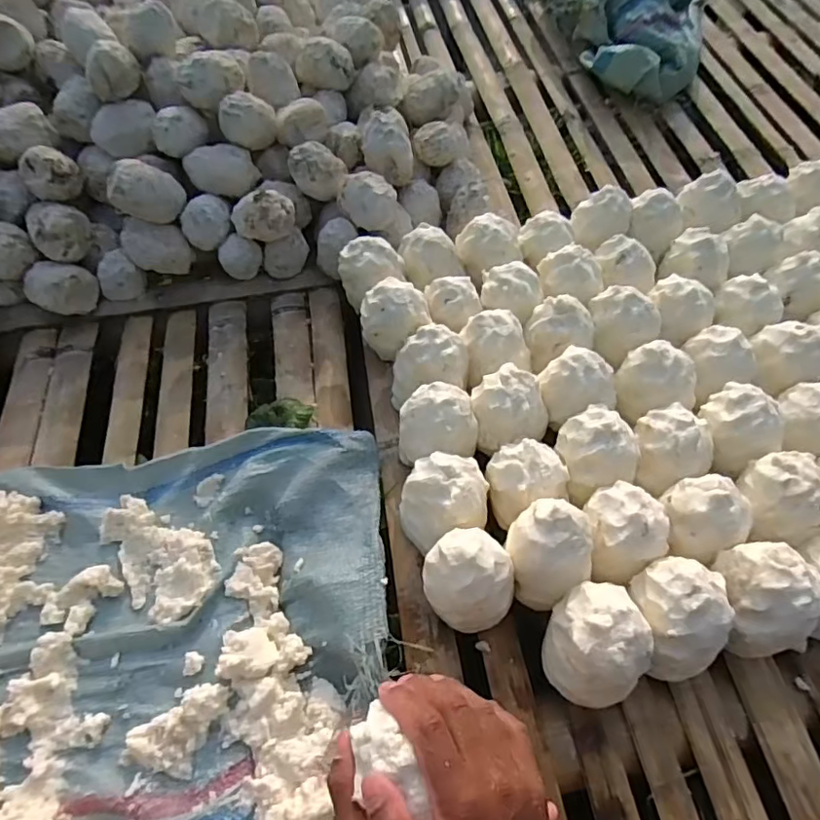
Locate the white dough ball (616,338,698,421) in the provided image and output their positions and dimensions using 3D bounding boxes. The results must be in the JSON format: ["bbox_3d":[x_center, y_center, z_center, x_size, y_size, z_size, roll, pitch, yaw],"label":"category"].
[{"bbox_3d":[0.279,-0.036,0.628,0.079,0.062,0.072,0,56,0],"label":"white dough ball"}]

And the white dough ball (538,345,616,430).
[{"bbox_3d":[0.185,-0.027,0.621,0.072,0.058,0.066,-23,59,-15],"label":"white dough ball"}]

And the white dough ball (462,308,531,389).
[{"bbox_3d":[0.103,-0.077,0.659,0.082,0.058,0.068,-7,56,-5],"label":"white dough ball"}]

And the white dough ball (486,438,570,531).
[{"bbox_3d":[0.124,0.072,0.585,0.082,0.066,0.068,-18,58,-12],"label":"white dough ball"}]

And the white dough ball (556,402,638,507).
[{"bbox_3d":[0.195,0.040,0.583,0.085,0.060,0.082,-21,58,-14],"label":"white dough ball"}]

